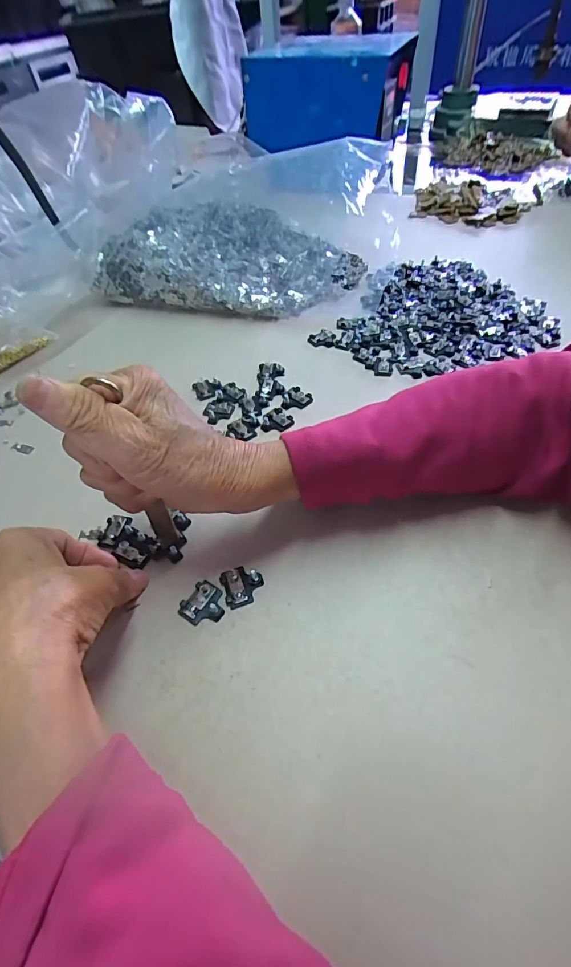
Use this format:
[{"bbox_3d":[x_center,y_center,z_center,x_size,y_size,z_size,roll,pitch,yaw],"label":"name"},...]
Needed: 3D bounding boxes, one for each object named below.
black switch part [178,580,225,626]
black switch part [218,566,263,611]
[{"bbox_3d":[-0.047,0.070,0.262,0.024,0.005,0.025,26,58,24],"label":"black switch part"},{"bbox_3d":[-0.026,0.060,0.269,0.024,0.006,0.025,-18,51,-9],"label":"black switch part"}]

